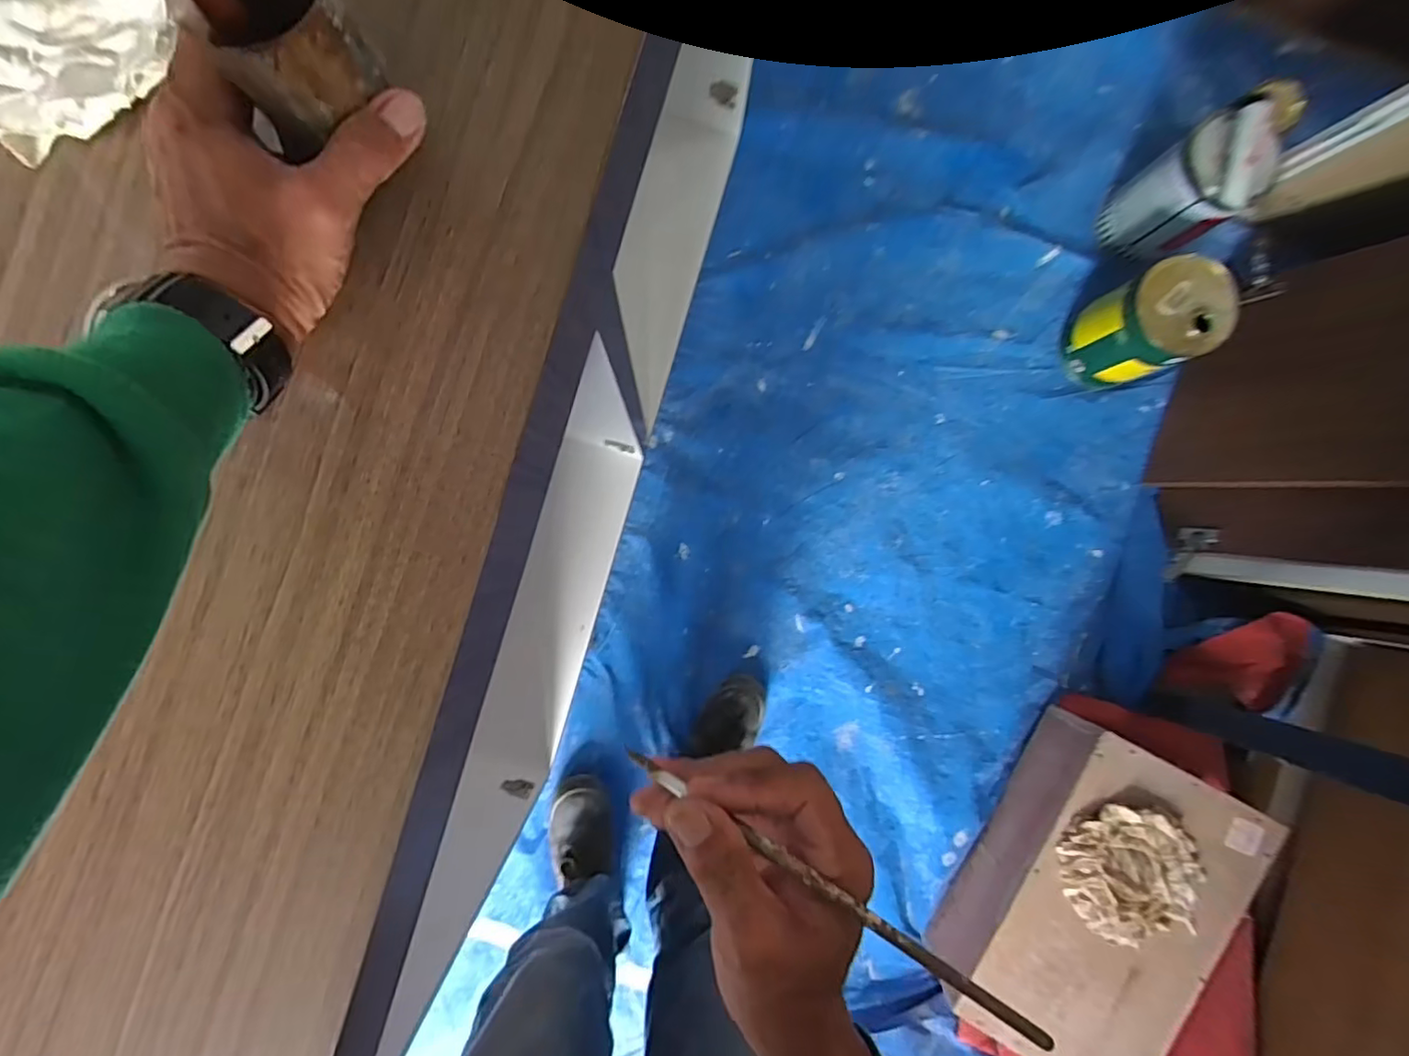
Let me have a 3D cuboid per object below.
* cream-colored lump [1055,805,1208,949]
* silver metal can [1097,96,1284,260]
[{"bbox_3d":[0.643,0.520,0.892,0.191,0.039,0.192,0,89,-3],"label":"cream-colored lump"},{"bbox_3d":[0.846,-0.590,1.033,0.167,0.213,0.156,-37,90,-2],"label":"silver metal can"}]

